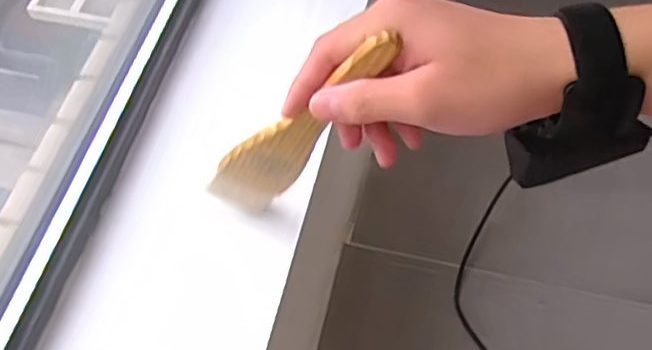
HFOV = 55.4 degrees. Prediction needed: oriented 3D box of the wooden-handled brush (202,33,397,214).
[{"bbox_3d":[-0.019,-0.023,0.364,0.045,0.196,0.007,21,56,-22],"label":"wooden-handled brush"}]

